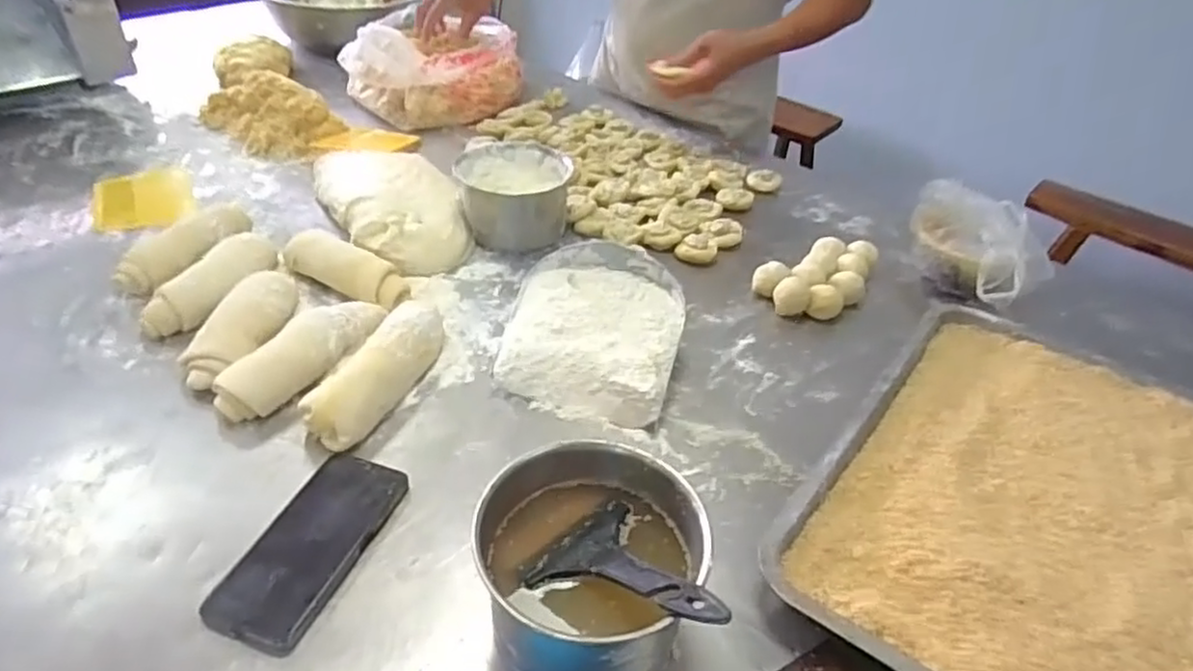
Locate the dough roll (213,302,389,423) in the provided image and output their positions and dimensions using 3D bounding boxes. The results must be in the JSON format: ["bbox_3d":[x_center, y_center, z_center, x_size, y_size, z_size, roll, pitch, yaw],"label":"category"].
[{"bbox_3d":[-0.291,0.020,0.710,0.064,0.046,0.185,26,42,24],"label":"dough roll"}]

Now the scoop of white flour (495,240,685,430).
[{"bbox_3d":[-0.001,-0.011,0.749,0.181,0.066,0.199,11,38,8],"label":"scoop of white flour"}]

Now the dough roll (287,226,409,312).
[{"bbox_3d":[-0.297,-0.080,0.830,0.174,0.055,0.057,24,42,22],"label":"dough roll"}]

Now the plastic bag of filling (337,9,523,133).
[{"bbox_3d":[-0.295,-0.506,1.318,0.296,0.122,0.292,8,37,4],"label":"plastic bag of filling"}]

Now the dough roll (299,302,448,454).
[{"bbox_3d":[-0.208,0.028,0.698,0.054,0.049,0.199,12,40,14],"label":"dough roll"}]

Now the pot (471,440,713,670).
[{"bbox_3d":[-0.004,0.163,0.502,0.147,0.097,0.148,3,38,-3],"label":"pot"}]

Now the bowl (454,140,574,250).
[{"bbox_3d":[-0.113,-0.192,0.962,0.152,0.087,0.146,3,38,-3],"label":"bowl"}]

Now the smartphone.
[{"bbox_3d":[-0.225,0.161,0.558,0.079,0.016,0.168,13,40,14],"label":"smartphone"}]

